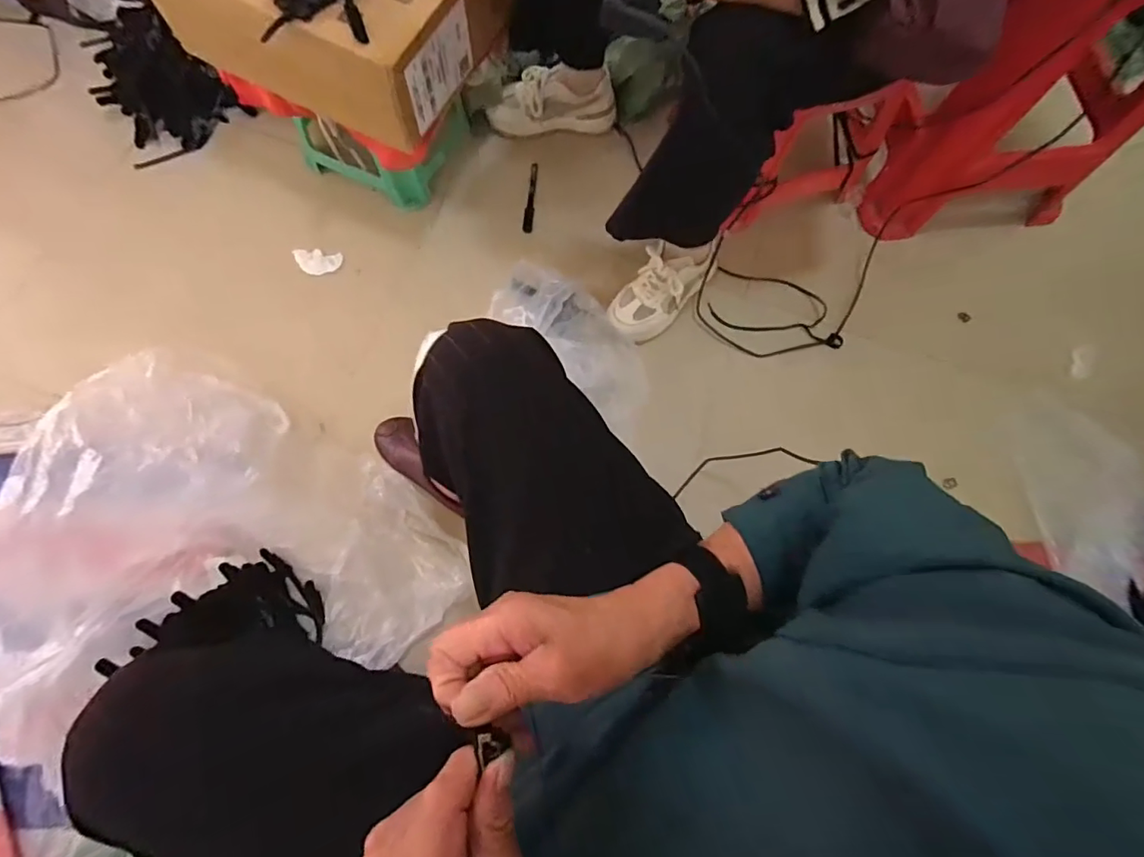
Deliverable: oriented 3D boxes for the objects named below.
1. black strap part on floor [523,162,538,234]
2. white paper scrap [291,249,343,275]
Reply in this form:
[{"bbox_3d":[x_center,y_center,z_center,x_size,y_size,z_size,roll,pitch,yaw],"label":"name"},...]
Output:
[{"bbox_3d":[-0.079,-0.443,1.006,0.019,0.010,0.148,4,75,-1],"label":"black strap part on floor"},{"bbox_3d":[-0.460,-0.300,0.942,0.086,0.007,0.049,7,75,0],"label":"white paper scrap"}]

